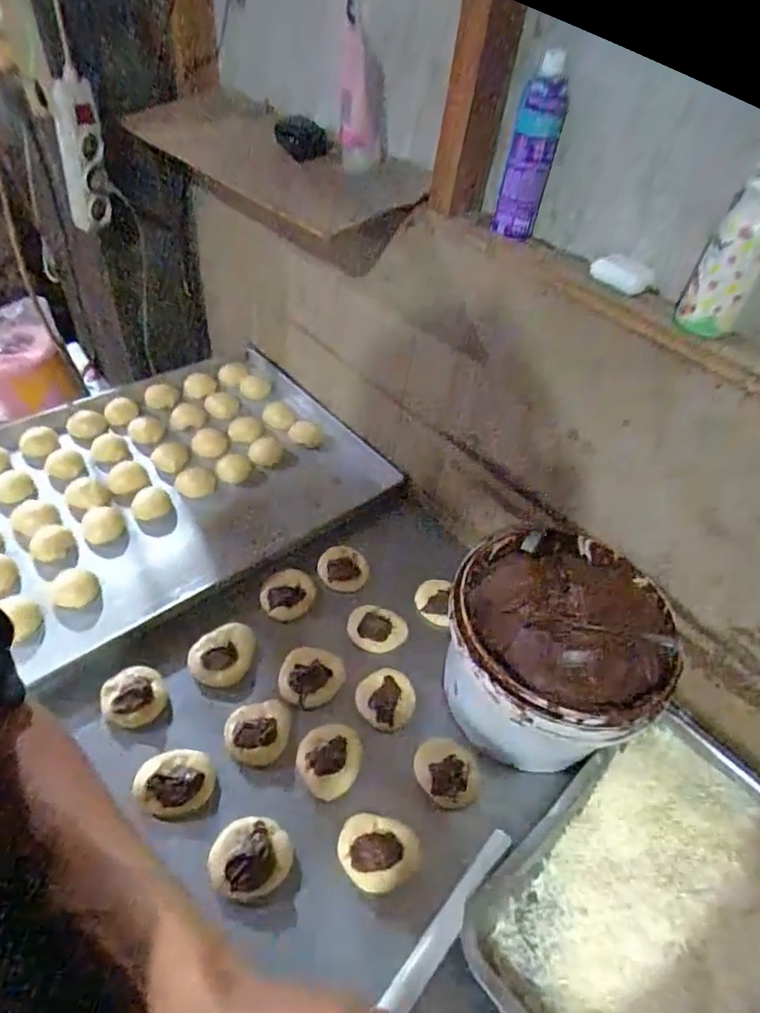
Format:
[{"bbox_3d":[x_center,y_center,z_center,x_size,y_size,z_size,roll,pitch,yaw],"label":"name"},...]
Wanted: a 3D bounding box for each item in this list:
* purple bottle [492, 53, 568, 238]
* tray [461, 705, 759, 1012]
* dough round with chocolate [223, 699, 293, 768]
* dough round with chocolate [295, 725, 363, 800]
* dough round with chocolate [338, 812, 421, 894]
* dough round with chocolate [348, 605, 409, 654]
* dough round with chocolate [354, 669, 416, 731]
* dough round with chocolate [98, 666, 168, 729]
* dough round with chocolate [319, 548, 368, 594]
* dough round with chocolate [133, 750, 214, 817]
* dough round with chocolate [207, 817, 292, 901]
[{"bbox_3d":[0.150,-0.350,0.575,0.045,0.160,0.049,15,47,7],"label":"purple bottle"},{"bbox_3d":[0.261,0.359,0.519,0.333,0.047,0.238,-29,56,-30],"label":"tray"},{"bbox_3d":[-0.130,0.234,0.610,0.064,0.022,0.069,4,45,-4],"label":"dough round with chocolate"},{"bbox_3d":[-0.052,0.262,0.600,0.062,0.018,0.071,33,51,23],"label":"dough round with chocolate"},{"bbox_3d":[-0.001,0.323,0.539,0.075,0.023,0.062,9,45,1],"label":"dough round with chocolate"},{"bbox_3d":[-0.003,0.150,0.710,0.071,0.015,0.055,2,46,-6],"label":"dough round with chocolate"},{"bbox_3d":[0.007,0.217,0.649,0.065,0.013,0.065,4,45,-4],"label":"dough round with chocolate"},{"bbox_3d":[-0.267,0.208,0.626,0.064,0.024,0.064,4,45,-4],"label":"dough round with chocolate"},{"bbox_3d":[-0.049,0.082,0.774,0.067,0.012,0.062,4,45,-4],"label":"dough round with chocolate"},{"bbox_3d":[-0.203,0.275,0.569,0.075,0.023,0.061,-2,46,-9],"label":"dough round with chocolate"},{"bbox_3d":[-0.118,0.325,0.531,0.070,0.034,0.067,4,45,-4],"label":"dough round with chocolate"}]

